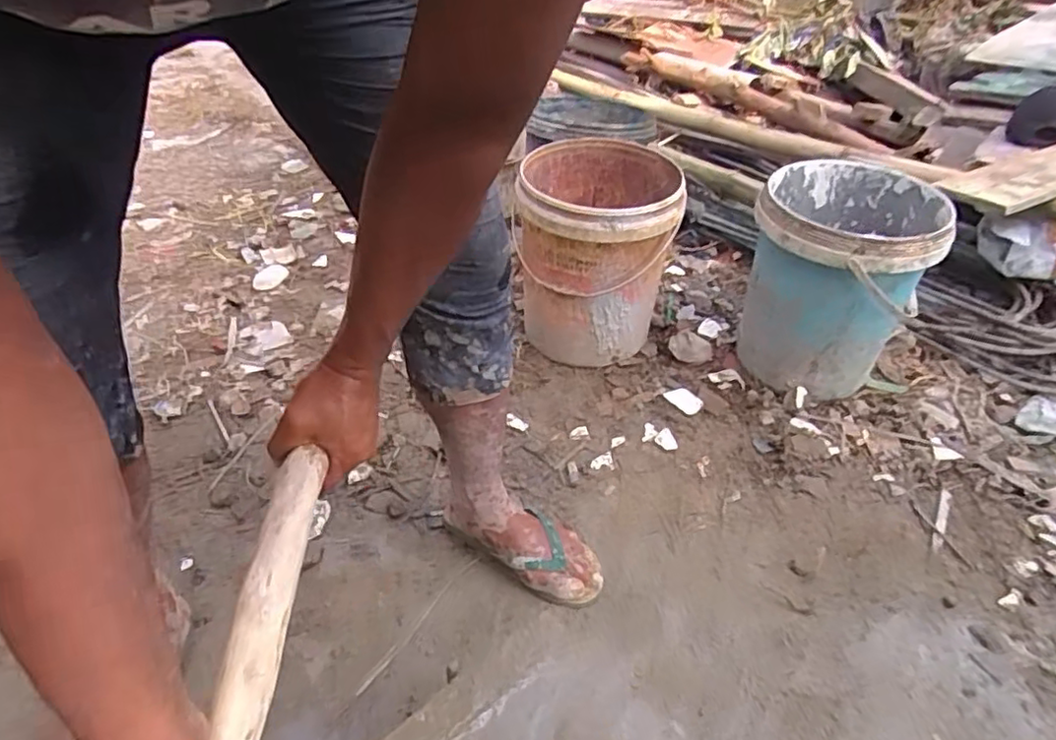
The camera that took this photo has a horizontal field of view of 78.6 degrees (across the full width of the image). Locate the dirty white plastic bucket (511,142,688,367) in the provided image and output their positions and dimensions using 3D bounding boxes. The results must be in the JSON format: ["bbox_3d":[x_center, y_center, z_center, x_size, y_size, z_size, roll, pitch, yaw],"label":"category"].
[{"bbox_3d":[0.151,-0.218,1.290,0.277,0.343,0.318,13,39,13],"label":"dirty white plastic bucket"}]

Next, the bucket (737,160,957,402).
[{"bbox_3d":[0.557,-0.154,1.210,0.284,0.367,0.310,1,36,-1],"label":"bucket"}]

